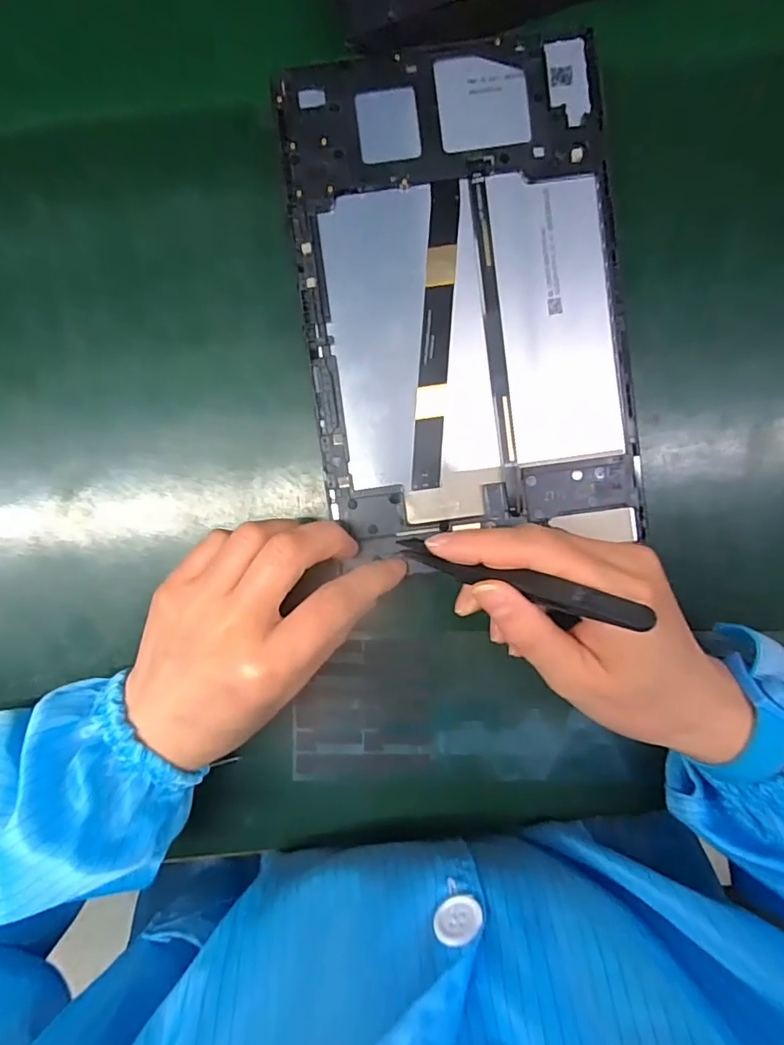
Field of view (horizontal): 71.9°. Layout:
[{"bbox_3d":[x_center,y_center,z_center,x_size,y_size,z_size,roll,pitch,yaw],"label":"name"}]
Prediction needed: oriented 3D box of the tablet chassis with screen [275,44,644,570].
[{"bbox_3d":[0.034,-0.105,0.256,0.147,0.008,0.227,-7,94,0],"label":"tablet chassis with screen"}]

